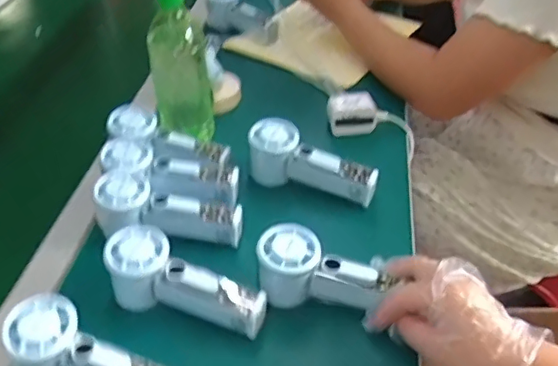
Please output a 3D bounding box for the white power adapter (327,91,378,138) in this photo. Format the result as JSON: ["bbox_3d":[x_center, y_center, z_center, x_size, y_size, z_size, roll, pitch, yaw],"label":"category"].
[{"bbox_3d":[0.098,-0.096,0.768,0.065,0.040,0.043,-1,40,5],"label":"white power adapter"}]

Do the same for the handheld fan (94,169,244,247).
[{"bbox_3d":[-0.117,0.035,0.609,0.156,0.061,0.054,14,41,-1],"label":"handheld fan"}]

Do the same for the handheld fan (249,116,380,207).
[{"bbox_3d":[0.037,-0.016,0.665,0.153,0.067,0.047,24,46,11],"label":"handheld fan"}]

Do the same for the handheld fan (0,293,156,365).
[{"bbox_3d":[-0.150,0.152,0.468,0.161,0.054,0.059,23,45,10],"label":"handheld fan"}]

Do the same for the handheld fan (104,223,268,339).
[{"bbox_3d":[-0.088,0.098,0.530,0.157,0.062,0.055,23,45,11],"label":"handheld fan"}]

